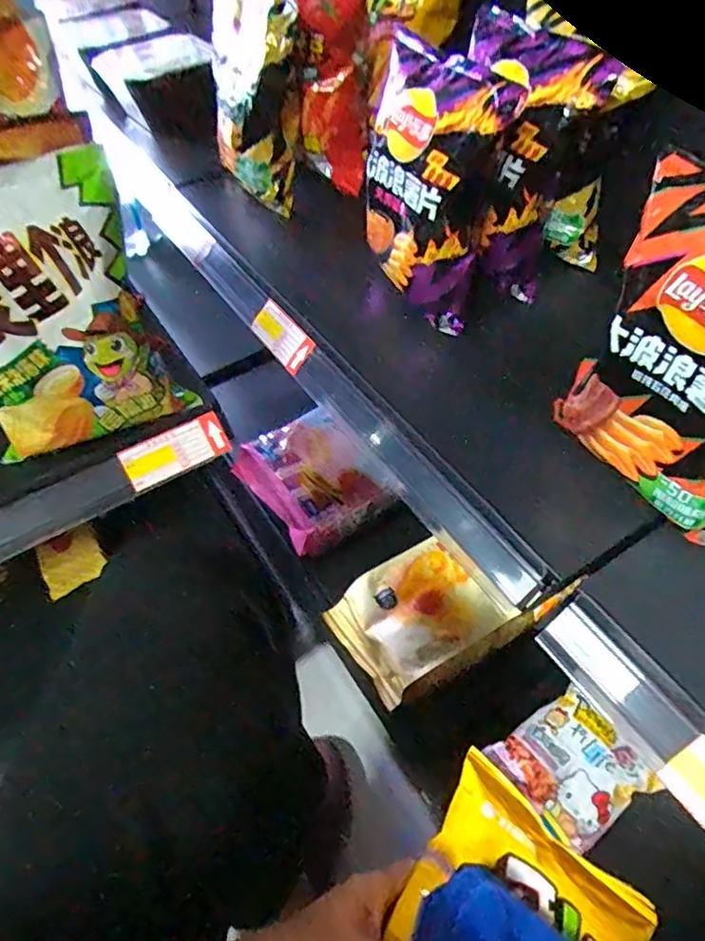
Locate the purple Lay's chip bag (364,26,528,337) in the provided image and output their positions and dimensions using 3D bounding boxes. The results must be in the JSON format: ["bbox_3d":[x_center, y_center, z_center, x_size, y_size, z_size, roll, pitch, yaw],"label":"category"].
[{"bbox_3d":[0.062,-0.252,0.546,0.072,0.199,0.159,-25,54,-17],"label":"purple Lay's chip bag"}]

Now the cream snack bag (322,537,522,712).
[{"bbox_3d":[0.070,0.171,0.698,0.161,0.047,0.151,-27,55,-18],"label":"cream snack bag"}]

